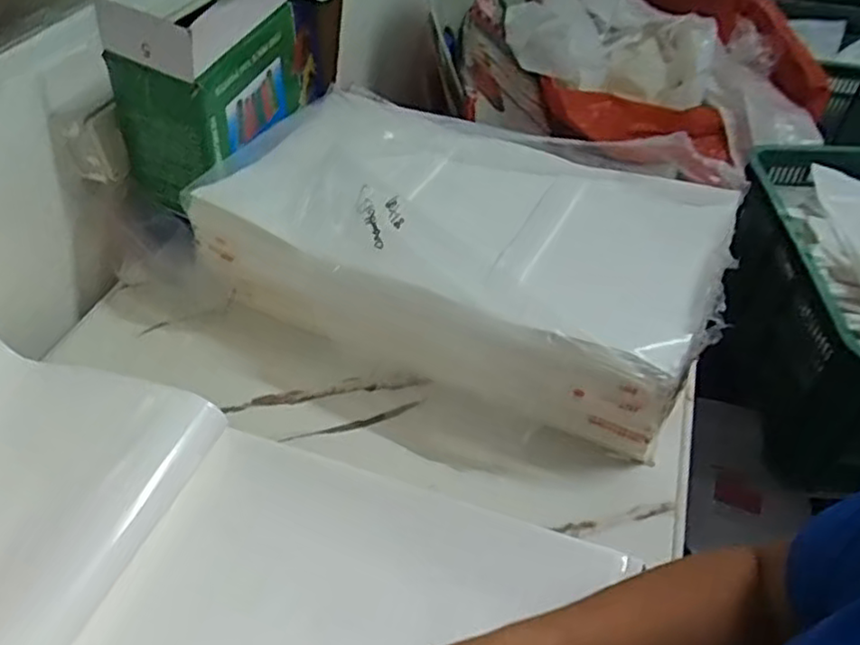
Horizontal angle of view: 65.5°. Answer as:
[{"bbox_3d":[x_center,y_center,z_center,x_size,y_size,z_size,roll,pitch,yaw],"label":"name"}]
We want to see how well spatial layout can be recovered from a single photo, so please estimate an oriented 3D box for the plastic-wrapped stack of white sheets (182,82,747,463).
[{"bbox_3d":[0.030,-0.085,0.653,0.472,0.101,0.284,18,49,17],"label":"plastic-wrapped stack of white sheets"}]

